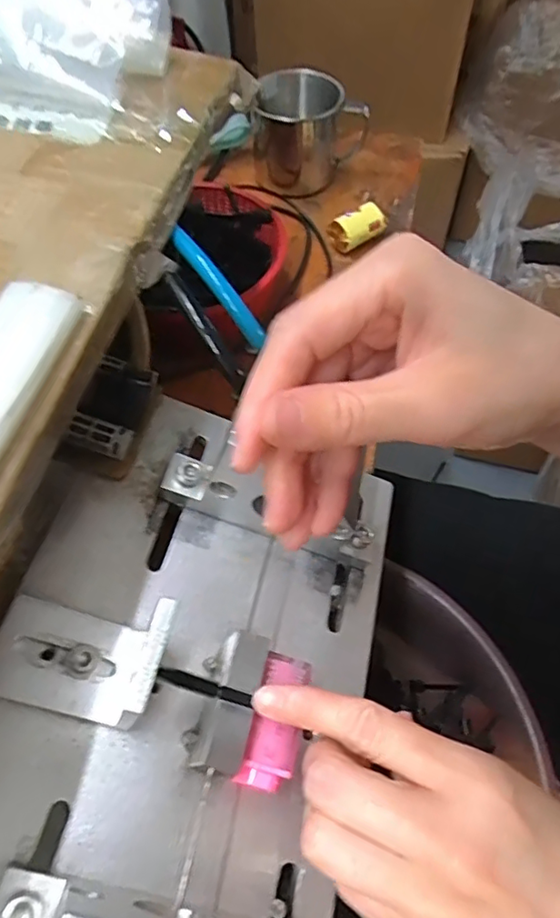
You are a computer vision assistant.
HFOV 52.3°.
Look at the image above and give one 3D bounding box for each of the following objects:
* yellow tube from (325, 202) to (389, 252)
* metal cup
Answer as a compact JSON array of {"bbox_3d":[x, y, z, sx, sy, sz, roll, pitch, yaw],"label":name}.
[{"bbox_3d":[0.059,-0.178,0.437,0.038,0.031,0.023,-26,59,-14],"label":"yellow tube"},{"bbox_3d":[0.020,-0.271,0.469,0.075,0.068,0.075,-1,56,2],"label":"metal cup"}]

